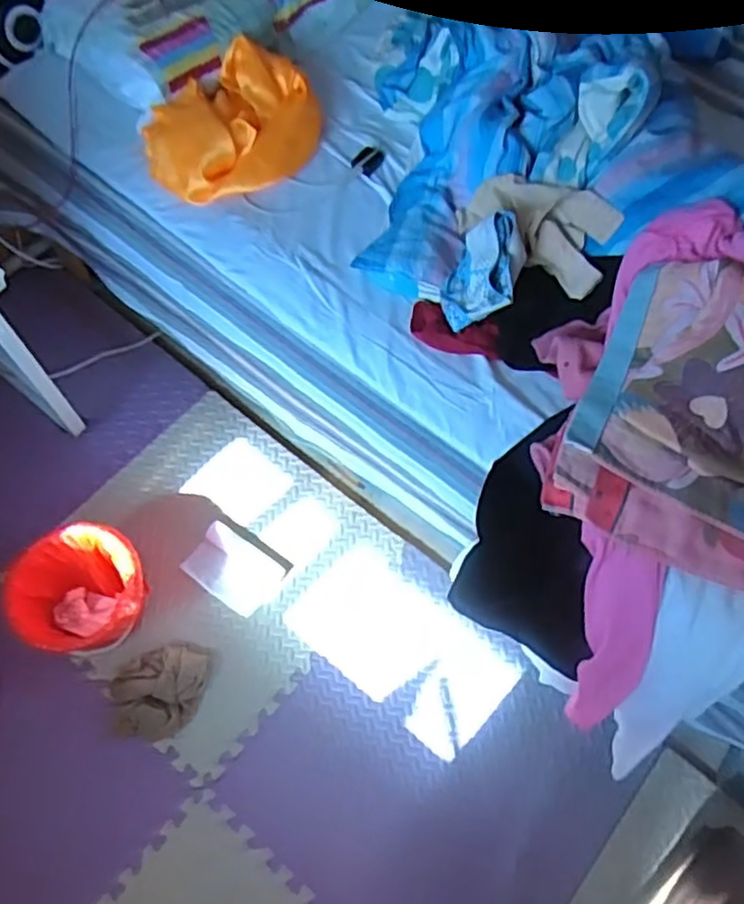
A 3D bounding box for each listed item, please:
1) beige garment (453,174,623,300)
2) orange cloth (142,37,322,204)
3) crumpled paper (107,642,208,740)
[{"bbox_3d":[0.250,-0.341,1.063,0.241,0.076,0.131,32,67,13],"label":"beige garment"},{"bbox_3d":[-0.216,-0.535,1.154,0.213,0.066,0.313,38,73,-1],"label":"orange cloth"},{"bbox_3d":[-0.393,0.431,1.279,0.156,0.072,0.172,13,64,5],"label":"crumpled paper"}]

